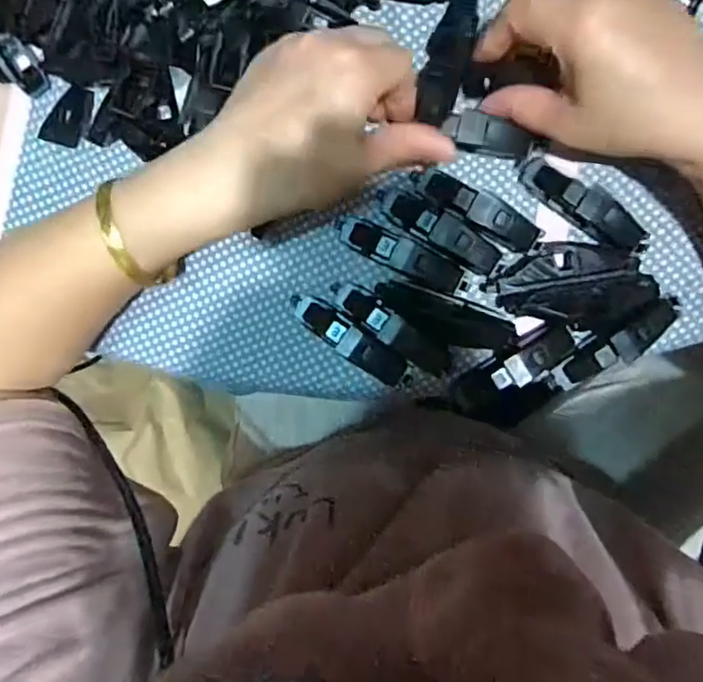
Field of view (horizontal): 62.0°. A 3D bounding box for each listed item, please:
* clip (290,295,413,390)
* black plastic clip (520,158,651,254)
[{"bbox_3d":[0.000,0.000,0.342,0.083,0.010,0.019,36,97,2],"label":"clip"},{"bbox_3d":[0.128,-0.072,0.318,0.078,0.020,0.020,35,97,3],"label":"black plastic clip"}]

